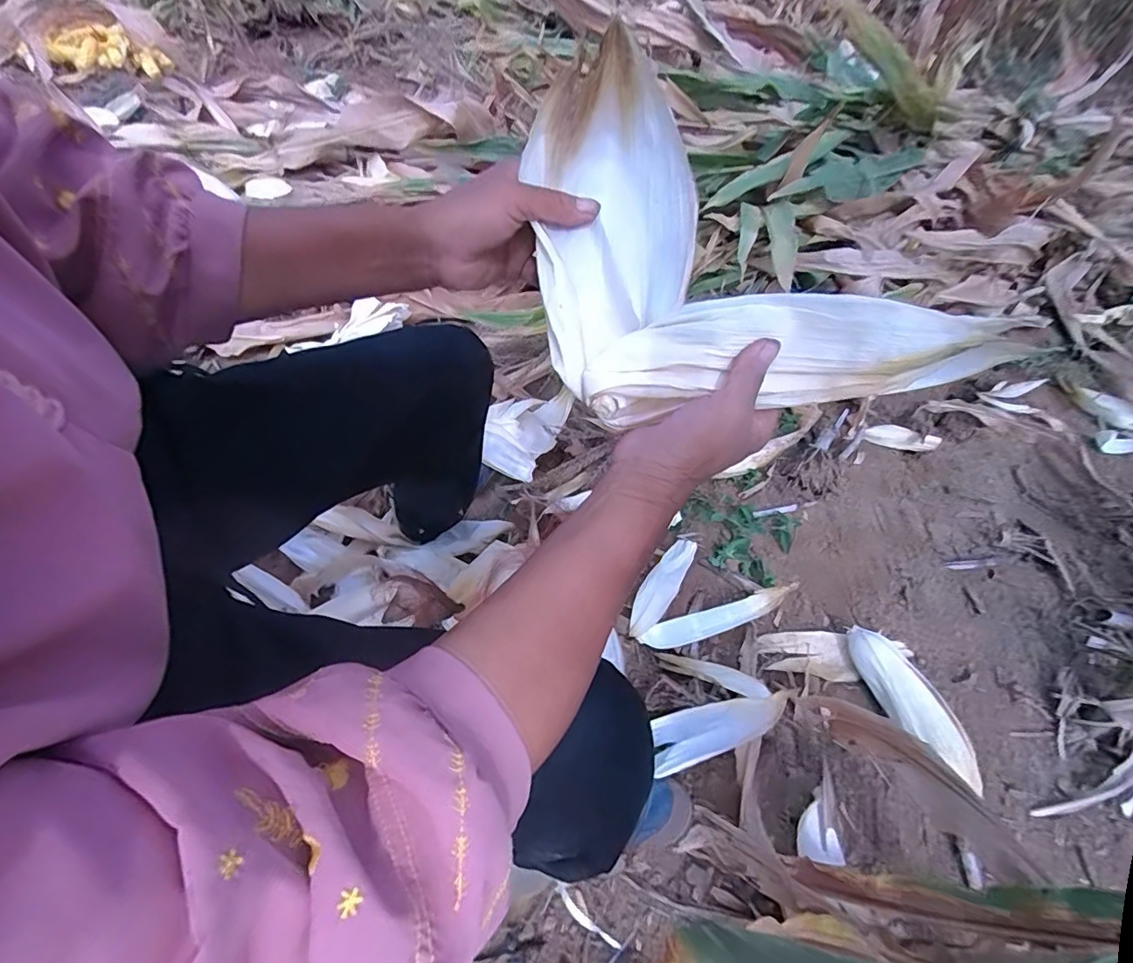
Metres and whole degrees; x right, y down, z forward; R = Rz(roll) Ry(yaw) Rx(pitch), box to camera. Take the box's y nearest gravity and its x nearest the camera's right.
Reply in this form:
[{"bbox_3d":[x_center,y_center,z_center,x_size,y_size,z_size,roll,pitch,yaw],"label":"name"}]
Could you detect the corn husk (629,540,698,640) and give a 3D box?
[{"bbox_3d":[0.152,0.160,0.820,0.051,0.024,0.189,28,52,18],"label":"corn husk"}]

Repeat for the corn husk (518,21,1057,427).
[{"bbox_3d":[0.076,-0.119,0.291,0.280,0.140,0.134,36,55,24],"label":"corn husk"}]

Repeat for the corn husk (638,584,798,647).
[{"bbox_3d":[0.230,0.199,0.777,0.241,0.045,0.043,-10,53,-15],"label":"corn husk"}]

